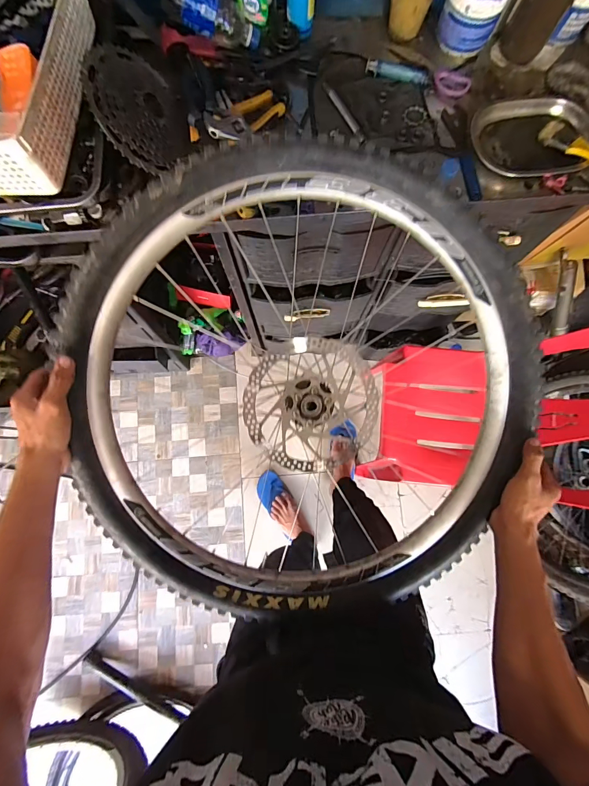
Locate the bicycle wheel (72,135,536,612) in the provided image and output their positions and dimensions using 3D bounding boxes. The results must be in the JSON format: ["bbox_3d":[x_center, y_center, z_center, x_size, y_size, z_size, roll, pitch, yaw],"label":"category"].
[{"bbox_3d":[0.024,0.001,0.538,0.636,0.120,0.642,-1,99,-5],"label":"bicycle wheel"}]

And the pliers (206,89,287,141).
[{"bbox_3d":[-0.086,-0.464,0.594,0.073,0.023,0.151,37,65,6],"label":"pliers"}]

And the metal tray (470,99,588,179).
[{"bbox_3d":[0.420,-0.448,0.632,0.214,0.043,0.141,-7,80,-1],"label":"metal tray"}]

